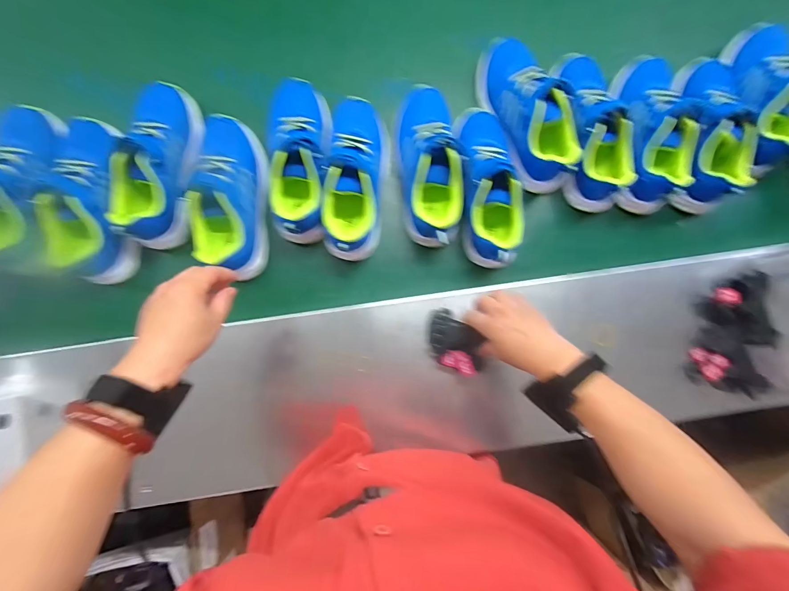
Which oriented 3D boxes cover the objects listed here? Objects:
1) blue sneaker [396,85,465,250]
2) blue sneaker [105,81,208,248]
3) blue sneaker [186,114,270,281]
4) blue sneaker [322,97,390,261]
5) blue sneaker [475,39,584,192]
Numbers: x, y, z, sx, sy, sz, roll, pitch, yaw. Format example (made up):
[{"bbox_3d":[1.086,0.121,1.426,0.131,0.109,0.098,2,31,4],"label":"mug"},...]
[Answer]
[{"bbox_3d":[0.055,-0.195,0.506,0.080,0.080,0.234,-5,88,-3],"label":"blue sneaker"},{"bbox_3d":[-0.348,-0.196,0.494,0.081,0.074,0.243,4,88,-2],"label":"blue sneaker"},{"bbox_3d":[-0.240,-0.151,0.493,0.083,0.078,0.240,-2,88,-3],"label":"blue sneaker"},{"bbox_3d":[-0.057,-0.177,0.509,0.093,0.086,0.242,5,88,-2],"label":"blue sneaker"},{"bbox_3d":[0.208,-0.283,0.525,0.093,0.076,0.233,-22,89,-3],"label":"blue sneaker"}]

